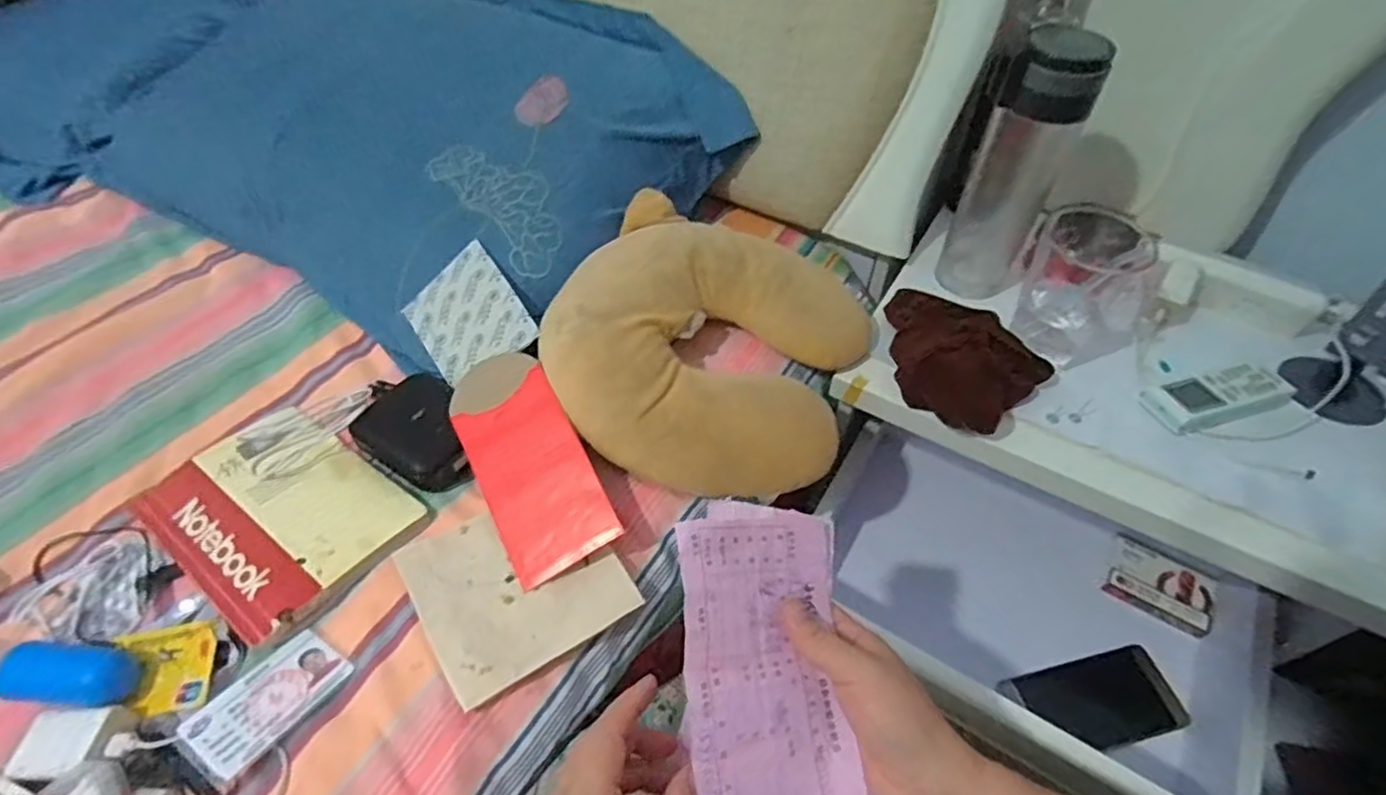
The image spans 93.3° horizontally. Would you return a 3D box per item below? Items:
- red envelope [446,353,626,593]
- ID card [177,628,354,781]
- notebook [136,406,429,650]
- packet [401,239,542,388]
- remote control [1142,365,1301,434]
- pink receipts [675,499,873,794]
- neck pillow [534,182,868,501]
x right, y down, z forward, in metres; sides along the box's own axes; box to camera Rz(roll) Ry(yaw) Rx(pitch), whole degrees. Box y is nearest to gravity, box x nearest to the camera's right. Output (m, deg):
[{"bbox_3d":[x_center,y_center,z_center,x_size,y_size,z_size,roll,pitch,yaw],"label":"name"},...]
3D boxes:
[{"bbox_3d":[-0.131,0.047,0.515,0.085,0.006,0.182,-30,72,0],"label":"red envelope"},{"bbox_3d":[-0.272,0.192,0.420,0.054,0.005,0.085,26,43,20],"label":"ID card"},{"bbox_3d":[-0.321,0.086,0.508,0.196,0.011,0.138,29,51,26],"label":"notebook"},{"bbox_3d":[-0.202,-0.069,0.587,0.098,0.008,0.125,-42,68,7],"label":"packet"},{"bbox_3d":[0.455,0.001,0.567,0.128,0.026,0.046,-12,51,-11],"label":"remote control"},{"bbox_3d":[0.041,0.150,0.346,0.090,0.034,0.188,-3,68,-5],"label":"pink receipts"},{"bbox_3d":[0.015,-0.052,0.578,0.255,0.067,0.267,2,55,-2],"label":"neck pillow"}]

